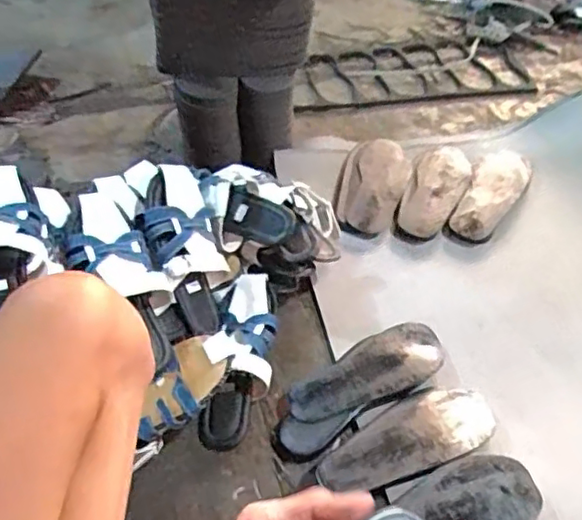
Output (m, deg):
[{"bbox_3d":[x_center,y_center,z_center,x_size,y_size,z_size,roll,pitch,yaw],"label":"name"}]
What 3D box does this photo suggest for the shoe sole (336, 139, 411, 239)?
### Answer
[{"bbox_3d":[0.146,-0.132,1.074,0.113,0.027,0.242,14,50,10],"label":"shoe sole"}]

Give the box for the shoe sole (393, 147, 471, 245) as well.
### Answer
[{"bbox_3d":[0.251,-0.119,1.059,0.097,0.026,0.244,18,51,13],"label":"shoe sole"}]

